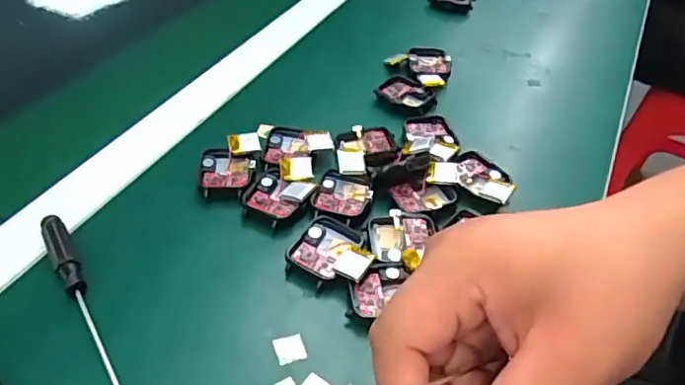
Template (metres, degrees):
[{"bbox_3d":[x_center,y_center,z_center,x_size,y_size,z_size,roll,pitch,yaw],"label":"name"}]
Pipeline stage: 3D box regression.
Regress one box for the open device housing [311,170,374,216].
[{"bbox_3d":[0.000,0.001,0.375,0.037,0.011,0.038,12,44,10],"label":"open device housing"}]

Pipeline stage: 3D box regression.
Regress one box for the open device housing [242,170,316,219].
[{"bbox_3d":[-0.045,0.000,0.369,0.046,0.010,0.038,23,47,20],"label":"open device housing"}]

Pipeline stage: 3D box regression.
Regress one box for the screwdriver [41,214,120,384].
[{"bbox_3d":[-0.145,0.057,0.305,0.012,0.011,0.130,-23,49,-25],"label":"screwdriver"}]

